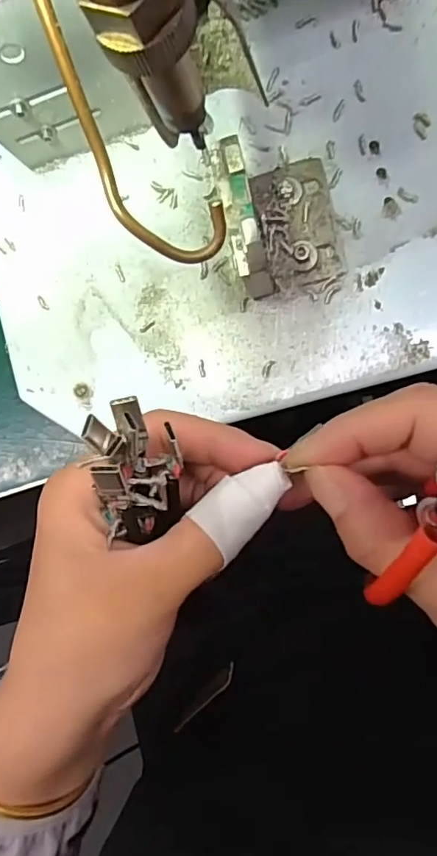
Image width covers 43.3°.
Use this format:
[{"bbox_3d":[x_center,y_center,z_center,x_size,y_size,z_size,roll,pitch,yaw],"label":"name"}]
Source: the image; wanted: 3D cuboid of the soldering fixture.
[{"bbox_3d":[0.024,-0.083,0.209,0.041,0.045,0.050,-13,88,9],"label":"soldering fixture"}]

